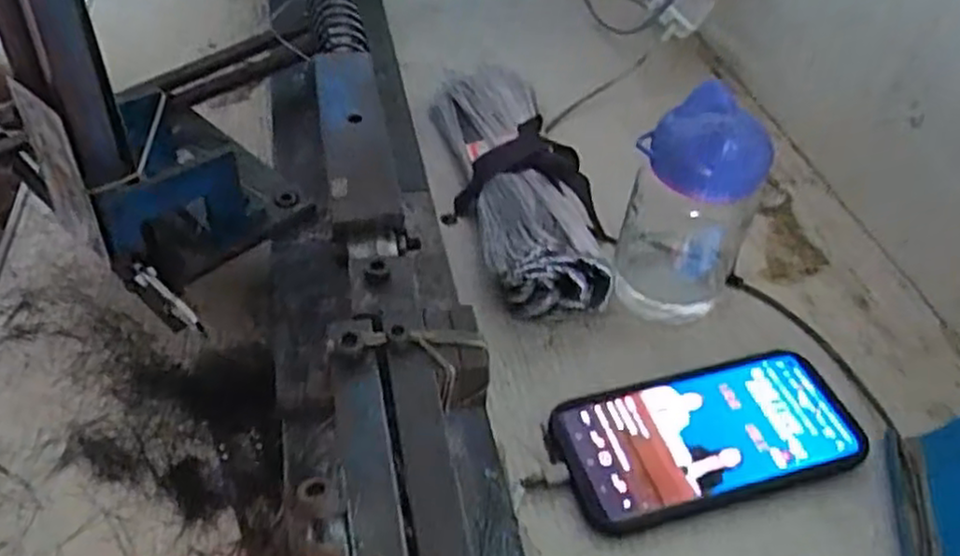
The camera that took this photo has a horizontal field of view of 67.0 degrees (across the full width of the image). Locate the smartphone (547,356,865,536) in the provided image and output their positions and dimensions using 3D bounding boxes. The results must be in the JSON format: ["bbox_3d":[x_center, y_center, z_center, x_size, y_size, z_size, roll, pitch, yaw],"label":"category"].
[{"bbox_3d":[0.127,0.086,0.403,0.163,0.009,0.078,-10,48,-12],"label":"smartphone"}]

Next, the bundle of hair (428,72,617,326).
[{"bbox_3d":[0.022,-0.080,0.528,0.097,0.060,0.254,-13,49,-14],"label":"bundle of hair"}]

